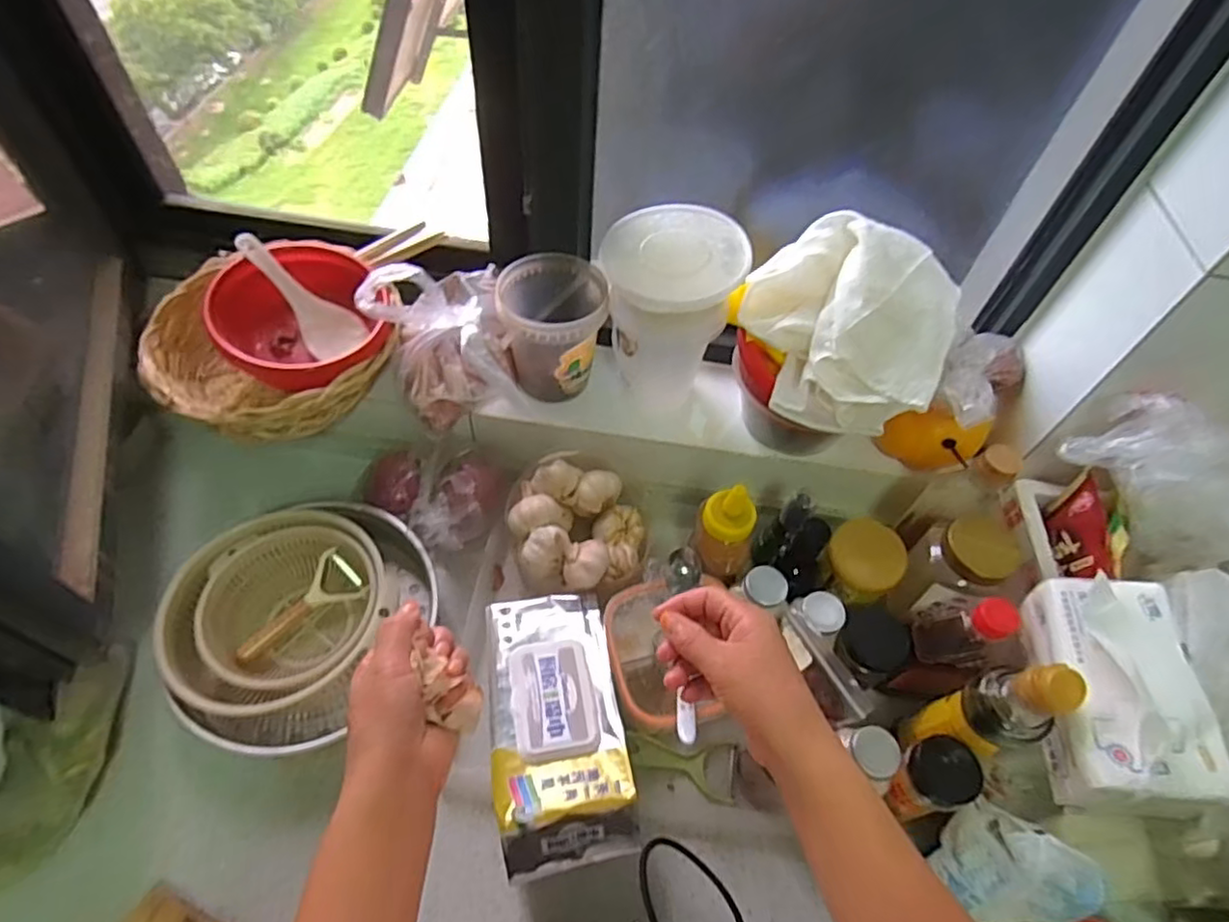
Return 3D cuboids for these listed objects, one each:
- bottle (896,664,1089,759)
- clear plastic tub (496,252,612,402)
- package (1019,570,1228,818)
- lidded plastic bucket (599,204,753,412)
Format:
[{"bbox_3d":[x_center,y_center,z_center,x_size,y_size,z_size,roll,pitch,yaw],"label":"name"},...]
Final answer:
[{"bbox_3d":[0.301,0.228,0.549,0.069,0.219,0.058,39,60,21],"label":"bottle"},{"bbox_3d":[-0.070,-0.143,0.731,0.115,0.126,0.120,4,54,-2],"label":"clear plastic tub"},{"bbox_3d":[0.386,0.183,0.506,0.090,0.091,0.168,7,54,0],"label":"package"},{"bbox_3d":[0.054,-0.151,0.698,0.132,0.196,0.123,2,54,-3],"label":"lidded plastic bucket"}]

